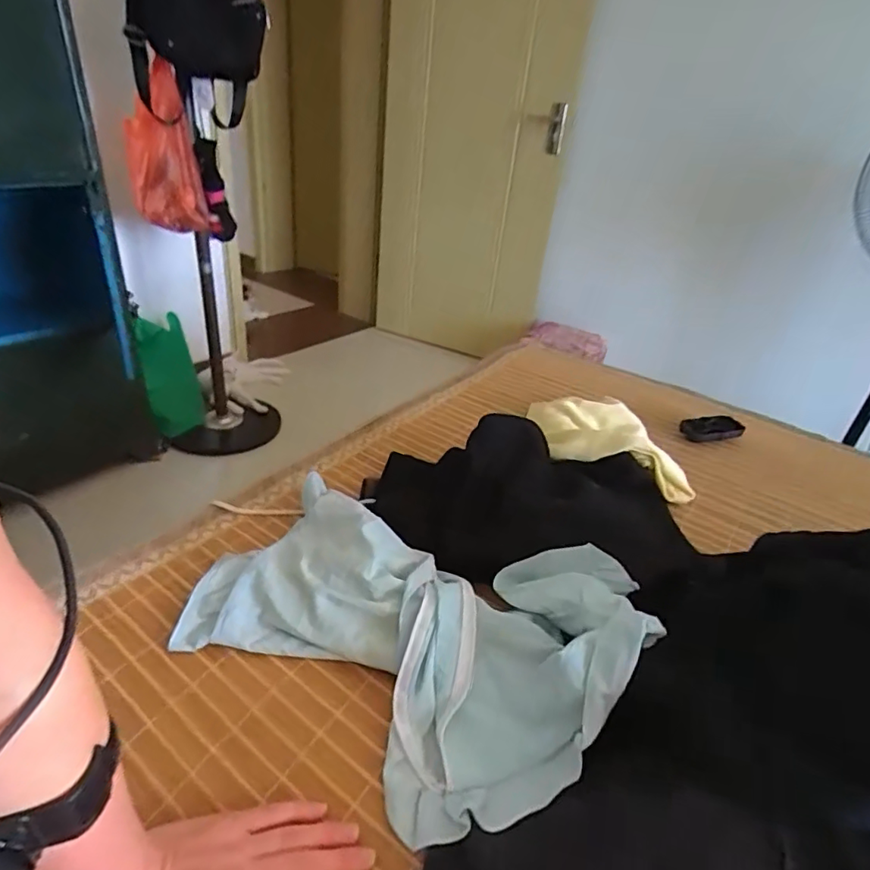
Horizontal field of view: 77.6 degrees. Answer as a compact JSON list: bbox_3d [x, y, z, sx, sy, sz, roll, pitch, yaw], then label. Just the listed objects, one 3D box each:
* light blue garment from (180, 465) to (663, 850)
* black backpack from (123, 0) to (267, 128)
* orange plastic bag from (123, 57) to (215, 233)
[{"bbox_3d":[-0.033,0.168,0.523,0.420,0.095,0.279,20,33,21],"label":"light blue garment"},{"bbox_3d":[-0.499,-0.834,1.128,0.261,0.372,0.127,17,56,-30],"label":"black backpack"},{"bbox_3d":[-0.636,-0.661,1.272,0.134,0.338,0.102,13,31,10],"label":"orange plastic bag"}]

